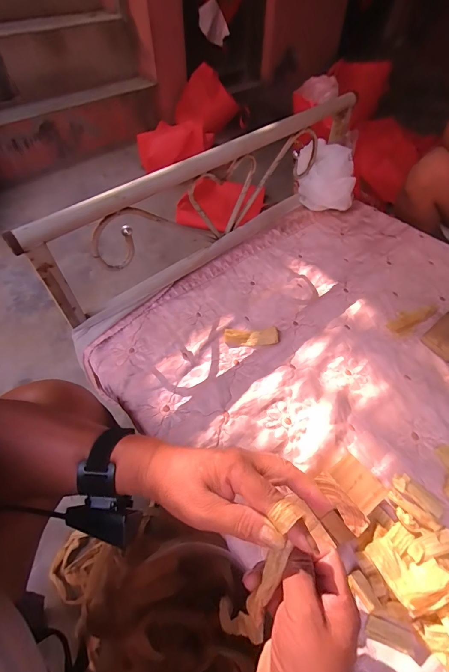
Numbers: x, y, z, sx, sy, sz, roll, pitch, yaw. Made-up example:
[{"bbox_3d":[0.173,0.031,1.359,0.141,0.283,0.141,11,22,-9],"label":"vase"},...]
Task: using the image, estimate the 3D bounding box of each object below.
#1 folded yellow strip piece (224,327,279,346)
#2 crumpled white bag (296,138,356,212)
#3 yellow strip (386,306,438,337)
[{"bbox_3d":[0.050,0.002,0.605,0.099,0.009,0.031,-3,71,5],"label":"folded yellow strip piece"},{"bbox_3d":[0.251,-0.390,0.801,0.149,0.131,0.067,23,57,15],"label":"crumpled white bag"},{"bbox_3d":[0.367,-0.036,0.630,0.111,0.012,0.041,-30,59,-20],"label":"yellow strip"}]

